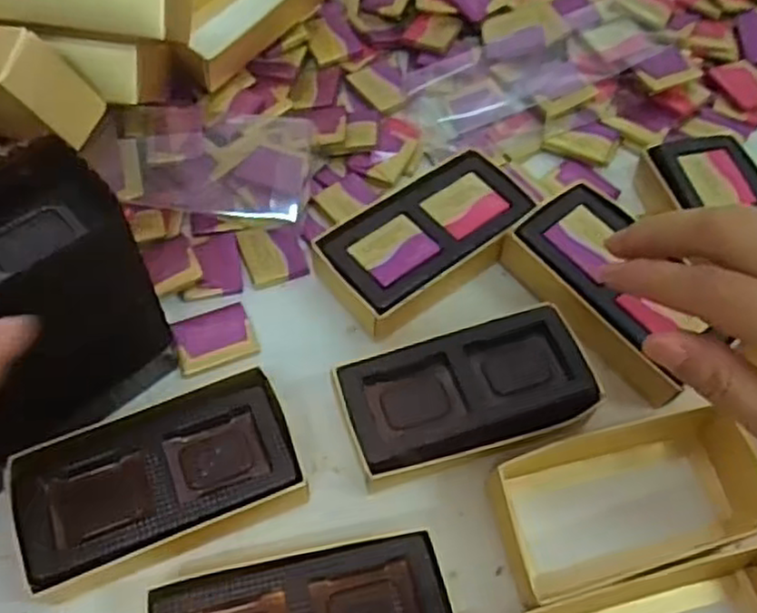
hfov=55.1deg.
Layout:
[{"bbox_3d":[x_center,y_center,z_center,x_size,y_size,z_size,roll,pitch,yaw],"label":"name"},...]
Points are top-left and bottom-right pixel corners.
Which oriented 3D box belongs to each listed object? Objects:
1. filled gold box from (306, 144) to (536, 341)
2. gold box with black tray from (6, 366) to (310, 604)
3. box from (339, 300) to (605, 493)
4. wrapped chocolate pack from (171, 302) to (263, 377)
[{"bbox_3d":[0.026,-0.039,0.393,0.116,0.025,0.061,-33,68,-21],"label":"filled gold box"},{"bbox_3d":[-0.093,0.077,0.319,0.115,0.030,0.063,-20,60,-14],"label":"gold box with black tray"},{"bbox_3d":[0.041,0.041,0.338,0.114,0.030,0.059,-16,60,-12],"label":"box"},{"bbox_3d":[-0.085,0.015,0.374,0.039,0.006,0.033,-17,63,-13],"label":"wrapped chocolate pack"}]

